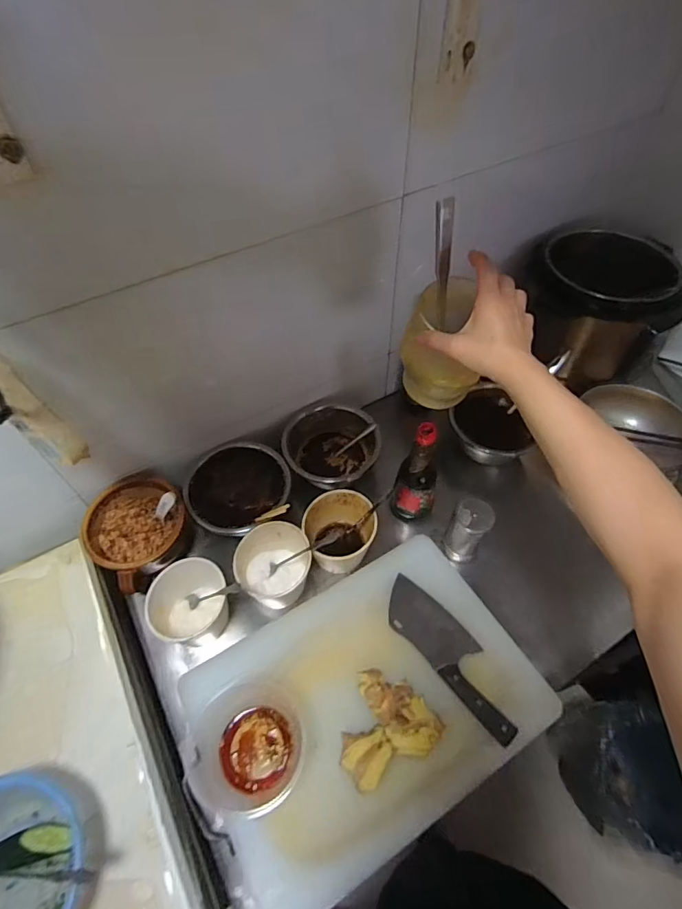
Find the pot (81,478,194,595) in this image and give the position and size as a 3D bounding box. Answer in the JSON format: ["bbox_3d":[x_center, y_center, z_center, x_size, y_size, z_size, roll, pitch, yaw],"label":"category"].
[{"bbox_3d":[-0.321,0.124,0.743,0.133,0.124,0.144,-1,55,1],"label":"pot"}]

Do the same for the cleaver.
[{"bbox_3d":[0.157,0.278,0.659,0.077,0.018,0.239,-36,61,-22],"label":"cleaver"}]

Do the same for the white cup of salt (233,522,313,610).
[{"bbox_3d":[-0.112,0.175,0.736,0.109,0.108,0.110,-1,55,1],"label":"white cup of salt"}]

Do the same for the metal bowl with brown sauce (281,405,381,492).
[{"bbox_3d":[-0.018,-0.014,0.854,0.172,0.083,0.152,-21,57,-13],"label":"metal bowl with brown sauce"}]

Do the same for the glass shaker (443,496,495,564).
[{"bbox_3d":[0.205,0.123,0.752,0.056,0.122,0.058,-1,55,1],"label":"glass shaker"}]

